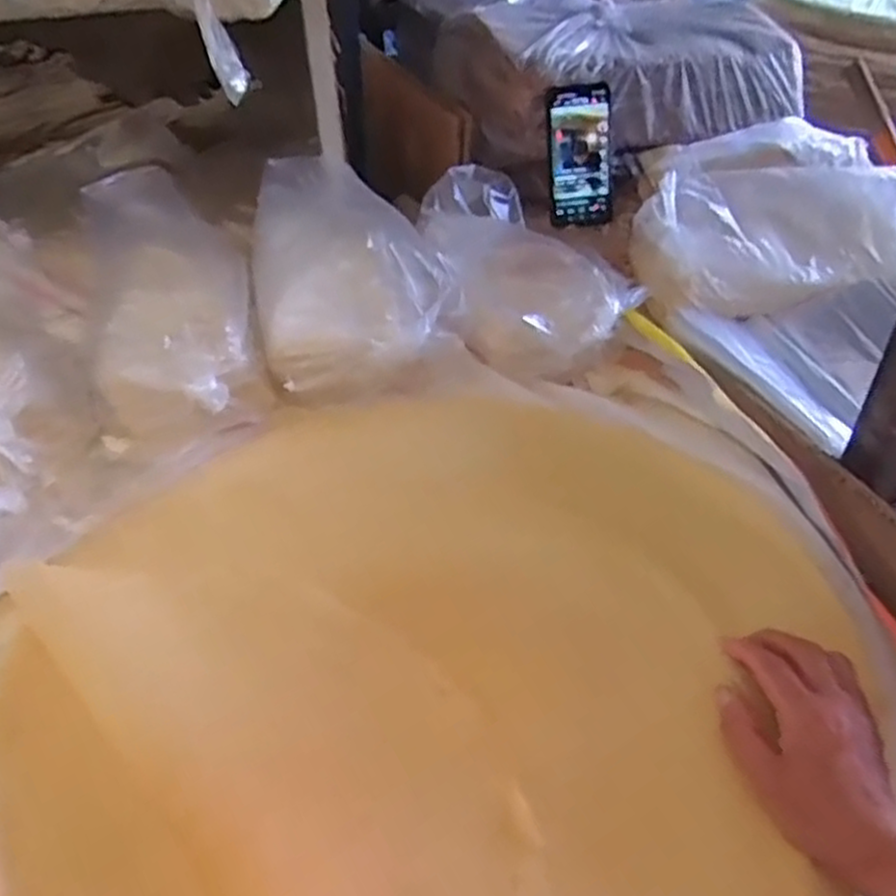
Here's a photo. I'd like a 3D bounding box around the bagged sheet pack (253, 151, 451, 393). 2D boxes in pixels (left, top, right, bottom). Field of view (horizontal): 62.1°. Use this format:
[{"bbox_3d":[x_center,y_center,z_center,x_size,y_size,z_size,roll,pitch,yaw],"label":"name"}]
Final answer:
[{"bbox_3d":[-0.116,-0.186,0.760,0.179,0.112,0.300,-15,43,-13],"label":"bagged sheet pack"}]

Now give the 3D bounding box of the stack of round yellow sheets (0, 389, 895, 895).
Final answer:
[{"bbox_3d":[0.003,0.155,0.495,0.548,0.038,0.555,35,54,30],"label":"stack of round yellow sheets"}]

